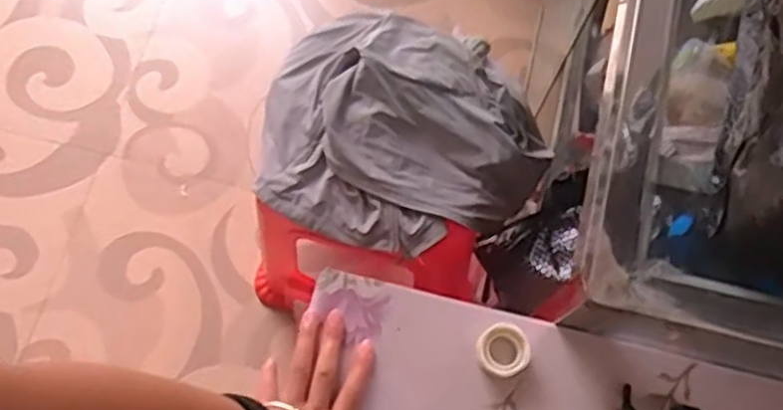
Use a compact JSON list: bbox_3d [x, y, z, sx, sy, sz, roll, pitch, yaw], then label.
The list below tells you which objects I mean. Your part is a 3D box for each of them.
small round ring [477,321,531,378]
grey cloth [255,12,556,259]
[{"bbox_3d":[0.093,0.121,0.618,0.042,0.015,0.041,0,72,0],"label":"small round ring"},{"bbox_3d":[0.018,-0.089,0.964,0.367,0.115,0.286,8,72,2],"label":"grey cloth"}]

